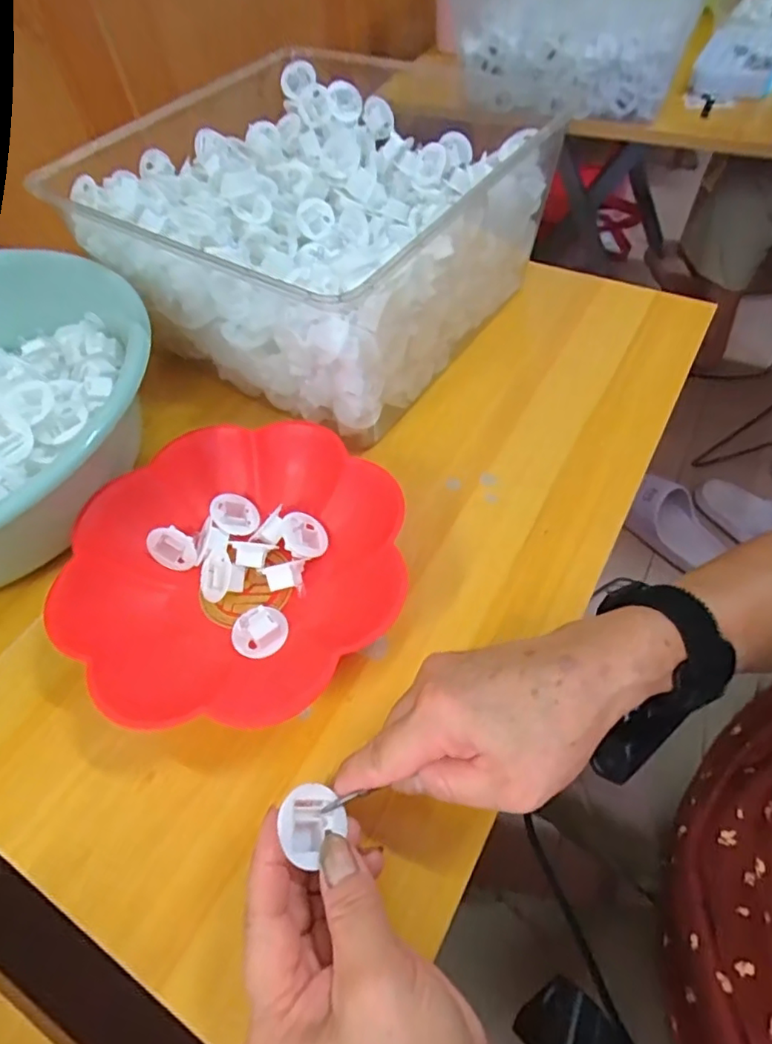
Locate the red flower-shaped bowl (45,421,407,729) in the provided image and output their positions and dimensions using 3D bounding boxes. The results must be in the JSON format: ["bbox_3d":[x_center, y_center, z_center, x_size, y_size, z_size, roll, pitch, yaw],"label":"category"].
[{"bbox_3d":[-0.088,0.029,0.348,0.192,0.051,0.191,-2,54,3],"label":"red flower-shaped bowl"}]

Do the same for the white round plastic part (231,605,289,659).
[{"bbox_3d":[-0.076,0.063,0.338,0.031,0.015,0.031,-2,54,3],"label":"white round plastic part"}]

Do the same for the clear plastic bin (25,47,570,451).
[{"bbox_3d":[-0.048,-0.221,0.472,0.278,0.148,0.270,29,61,23],"label":"clear plastic bin"}]

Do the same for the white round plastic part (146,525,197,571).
[{"bbox_3d":[-0.137,0.016,0.368,0.032,0.028,0.011,37,28,-17],"label":"white round plastic part"}]

